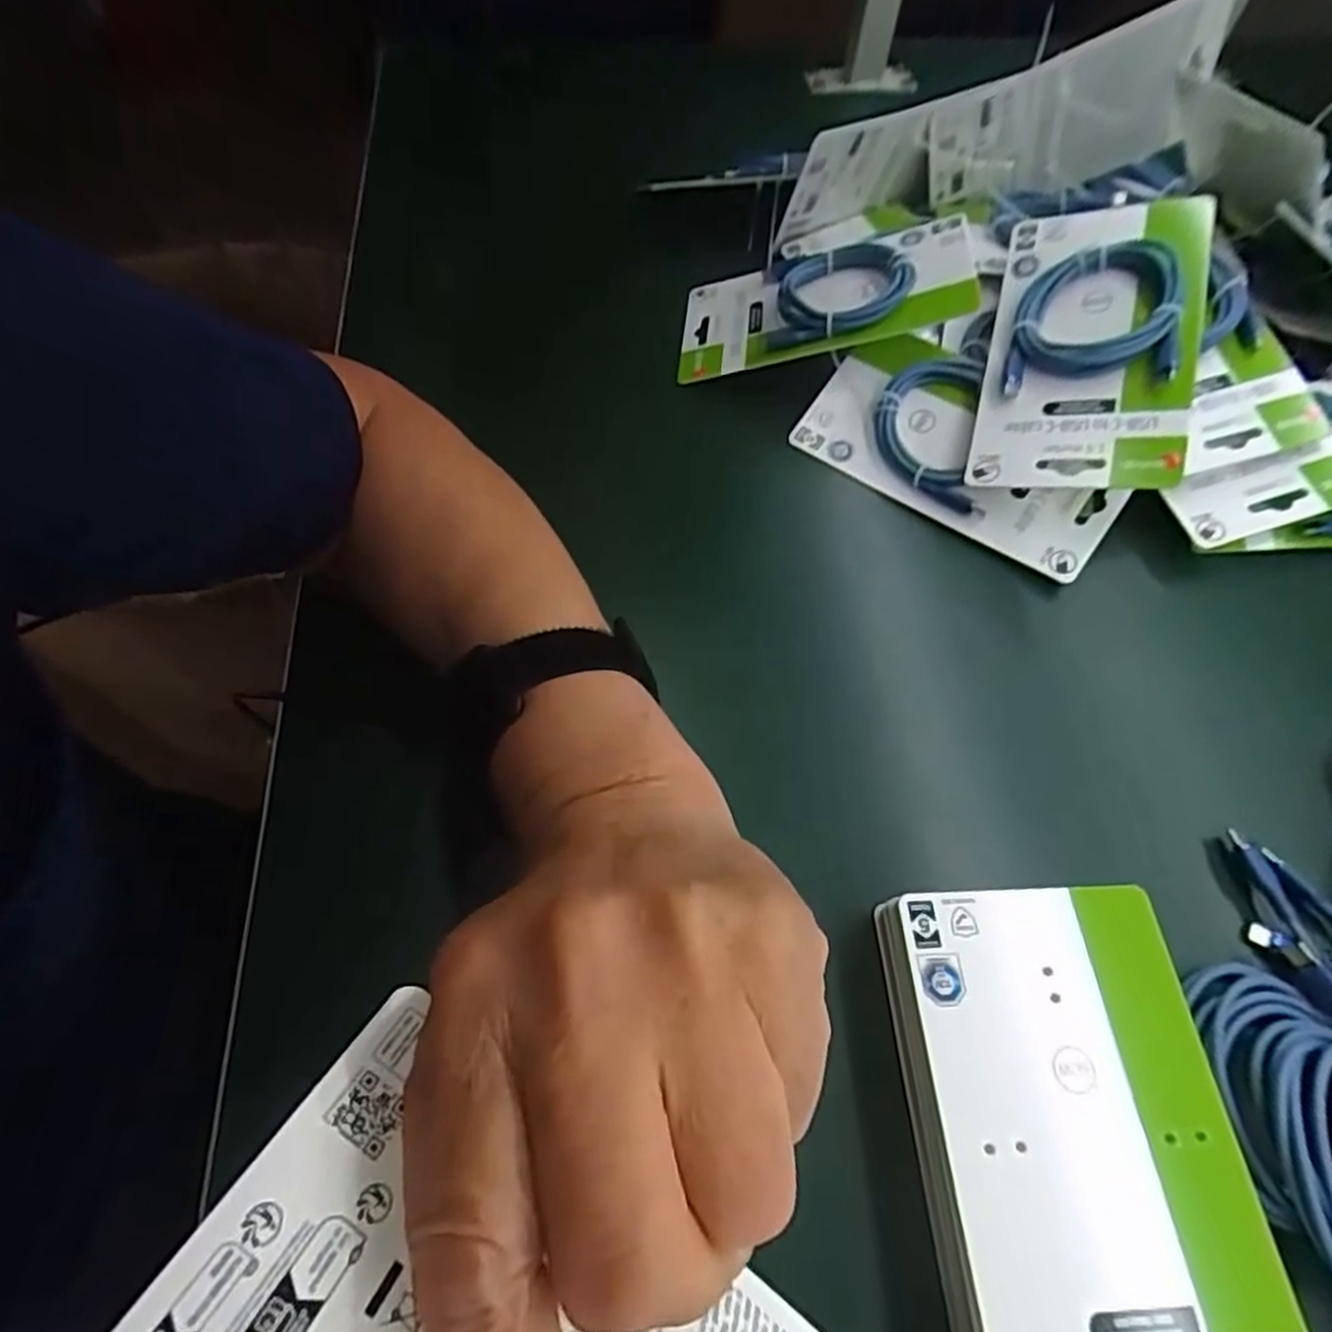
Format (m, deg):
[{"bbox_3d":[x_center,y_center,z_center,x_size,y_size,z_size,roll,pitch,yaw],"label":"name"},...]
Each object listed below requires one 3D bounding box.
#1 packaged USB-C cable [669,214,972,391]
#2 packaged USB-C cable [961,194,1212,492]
[{"bbox_3d":[0.095,-0.224,0.457,0.177,0.028,0.096,-2,57,24],"label":"packaged USB-C cable"},{"bbox_3d":[0.227,-0.177,0.395,0.099,0.017,0.170,8,77,32],"label":"packaged USB-C cable"}]

